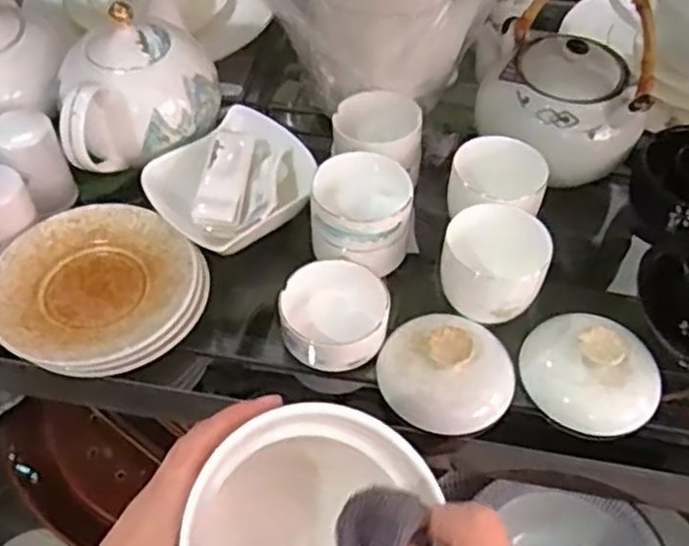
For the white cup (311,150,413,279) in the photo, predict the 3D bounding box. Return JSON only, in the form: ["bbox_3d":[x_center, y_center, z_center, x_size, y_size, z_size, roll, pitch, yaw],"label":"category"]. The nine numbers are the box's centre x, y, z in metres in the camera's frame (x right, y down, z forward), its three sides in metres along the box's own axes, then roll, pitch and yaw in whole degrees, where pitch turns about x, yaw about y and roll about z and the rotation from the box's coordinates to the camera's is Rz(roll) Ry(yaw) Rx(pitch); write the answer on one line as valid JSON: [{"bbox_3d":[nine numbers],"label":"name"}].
[{"bbox_3d":[0.012,-0.044,0.558,0.072,0.059,0.074,1,52,-1],"label":"white cup"}]

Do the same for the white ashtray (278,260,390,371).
[{"bbox_3d":[-0.008,0.031,0.521,0.073,0.035,0.075,1,52,-1],"label":"white ashtray"}]

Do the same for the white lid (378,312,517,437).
[{"bbox_3d":[0.070,0.063,0.496,0.091,0.039,0.081,23,55,16],"label":"white lid"}]

